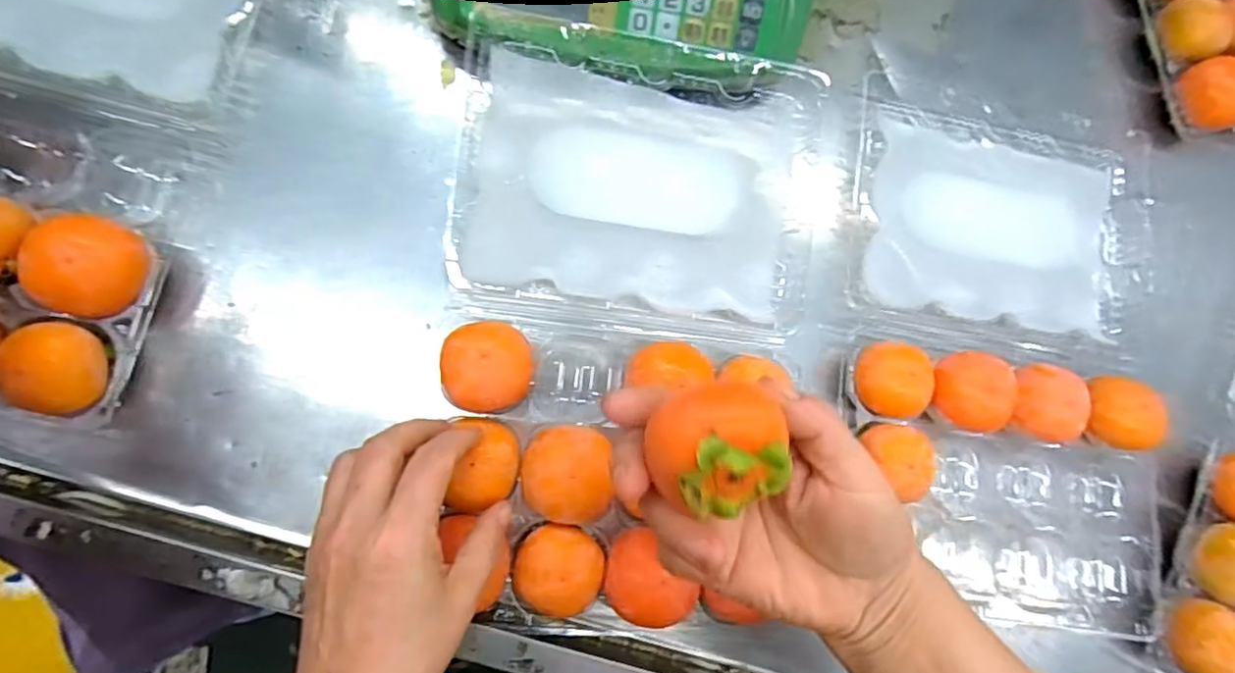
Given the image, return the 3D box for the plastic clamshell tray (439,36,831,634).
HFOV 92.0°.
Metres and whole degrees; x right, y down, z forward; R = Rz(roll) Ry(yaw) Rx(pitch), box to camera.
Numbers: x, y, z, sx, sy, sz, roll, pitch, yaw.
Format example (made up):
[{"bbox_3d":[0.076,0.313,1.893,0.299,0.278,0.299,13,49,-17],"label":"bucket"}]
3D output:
[{"bbox_3d":[0.009,-0.009,0.357,0.222,0.045,0.337,8,83,-6],"label":"plastic clamshell tray"}]

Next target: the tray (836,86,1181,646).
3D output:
[{"bbox_3d":[0.262,0.011,0.401,0.225,0.048,0.340,9,83,-6],"label":"tray"}]

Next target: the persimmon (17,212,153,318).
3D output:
[{"bbox_3d":[-0.282,-0.037,0.323,0.049,0.053,0.053,1,84,-7],"label":"persimmon"}]

